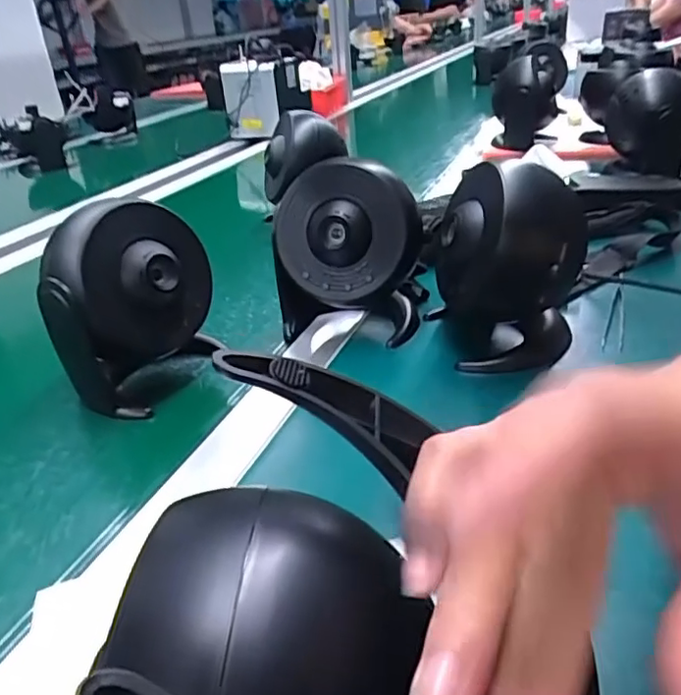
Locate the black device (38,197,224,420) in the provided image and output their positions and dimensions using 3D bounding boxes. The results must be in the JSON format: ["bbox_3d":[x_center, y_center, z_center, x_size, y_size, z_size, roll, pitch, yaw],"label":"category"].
[{"bbox_3d":[-0.148,-0.036,0.444,0.066,0.126,0.105,8,30,28],"label":"black device"}]

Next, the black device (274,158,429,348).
[{"bbox_3d":[0.007,-0.075,0.496,0.121,0.137,0.094,-6,27,5],"label":"black device"}]

